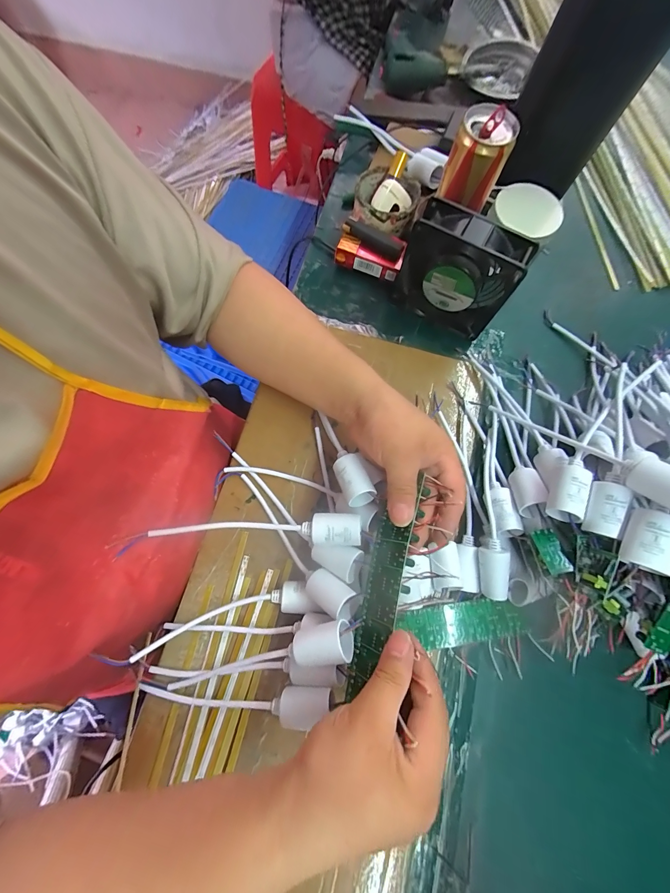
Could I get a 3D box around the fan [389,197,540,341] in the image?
[{"bbox_3d":[0.136,-0.193,0.380,0.124,0.123,0.047,29,74,7],"label":"fan"}]

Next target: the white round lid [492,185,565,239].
[{"bbox_3d":[0.237,-0.290,0.404,0.079,0.013,0.079,1,72,-2],"label":"white round lid"}]

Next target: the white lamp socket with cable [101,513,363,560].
[{"bbox_3d":[-0.079,0.077,0.291,0.203,0.028,0.028,-2,75,-2],"label":"white lamp socket with cable"}]

